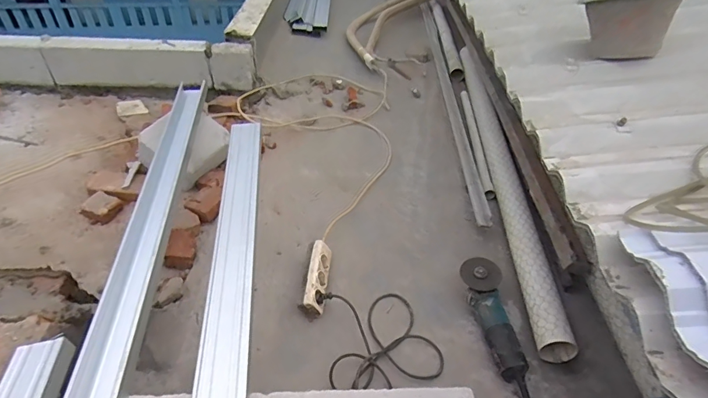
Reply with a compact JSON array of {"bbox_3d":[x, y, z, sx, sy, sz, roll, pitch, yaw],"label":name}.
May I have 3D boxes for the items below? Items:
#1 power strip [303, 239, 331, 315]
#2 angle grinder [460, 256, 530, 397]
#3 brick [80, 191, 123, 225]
[{"bbox_3d":[-0.088,0.189,1.031,0.051,0.059,0.190,4,42,0],"label":"power strip"},{"bbox_3d":[0.315,0.279,0.926,0.080,0.098,0.318,-5,42,-10],"label":"angle grinder"},{"bbox_3d":[-0.711,0.024,1.196,0.094,0.042,0.088,20,44,17],"label":"brick"}]

